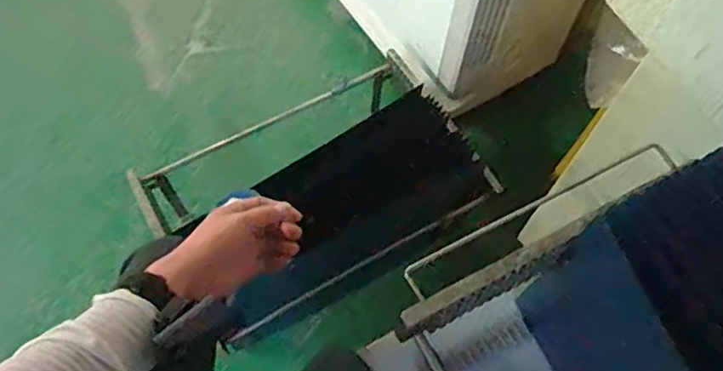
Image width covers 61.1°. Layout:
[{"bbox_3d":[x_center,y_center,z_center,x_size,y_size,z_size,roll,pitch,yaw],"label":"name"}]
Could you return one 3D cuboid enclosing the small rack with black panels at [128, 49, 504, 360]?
[{"bbox_3d":[-0.102,0.016,1.350,0.635,0.304,0.433,-29,69,-14],"label":"small rack with black panels"}]

